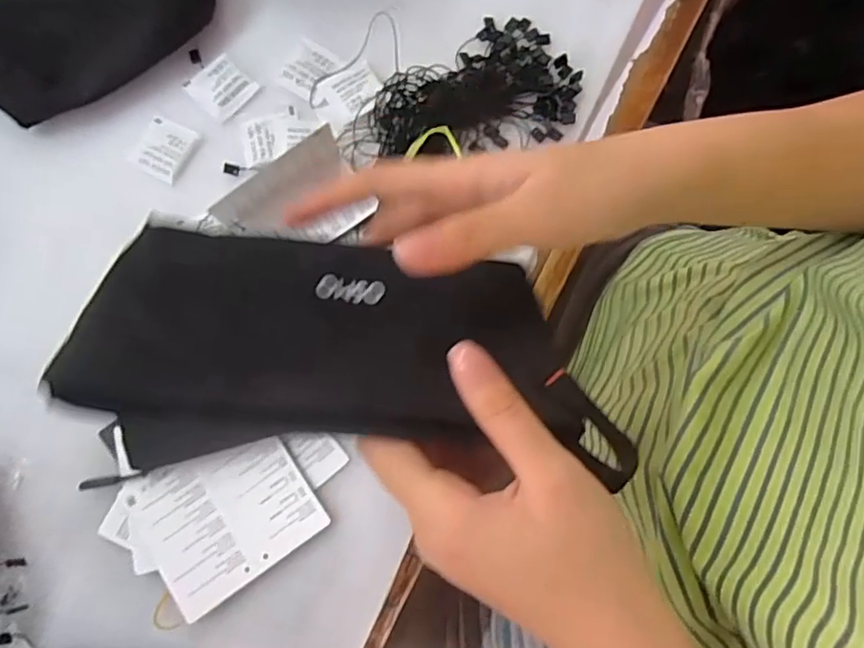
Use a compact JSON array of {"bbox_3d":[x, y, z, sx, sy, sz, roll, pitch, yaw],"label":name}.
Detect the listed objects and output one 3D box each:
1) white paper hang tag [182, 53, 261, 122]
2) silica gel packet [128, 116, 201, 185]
[{"bbox_3d":[-0.148,-0.167,0.422,0.044,0.004,0.037,43,83,9],"label":"white paper hang tag"},{"bbox_3d":[-0.185,-0.120,0.415,0.037,0.004,0.040,25,81,6],"label":"silica gel packet"}]

